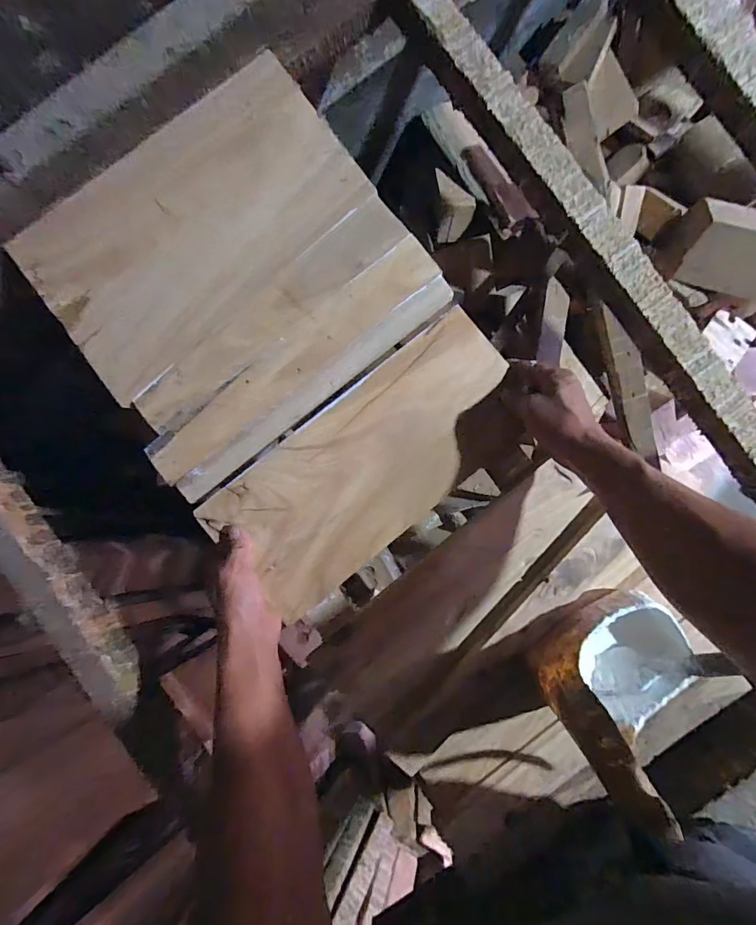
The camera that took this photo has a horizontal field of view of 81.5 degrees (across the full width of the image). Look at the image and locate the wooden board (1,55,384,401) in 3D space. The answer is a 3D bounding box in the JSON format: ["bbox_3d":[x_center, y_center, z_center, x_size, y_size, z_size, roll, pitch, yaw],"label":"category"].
[{"bbox_3d":[-0.216,-0.275,0.519,0.386,0.021,0.216,-38,90,1],"label":"wooden board"}]

